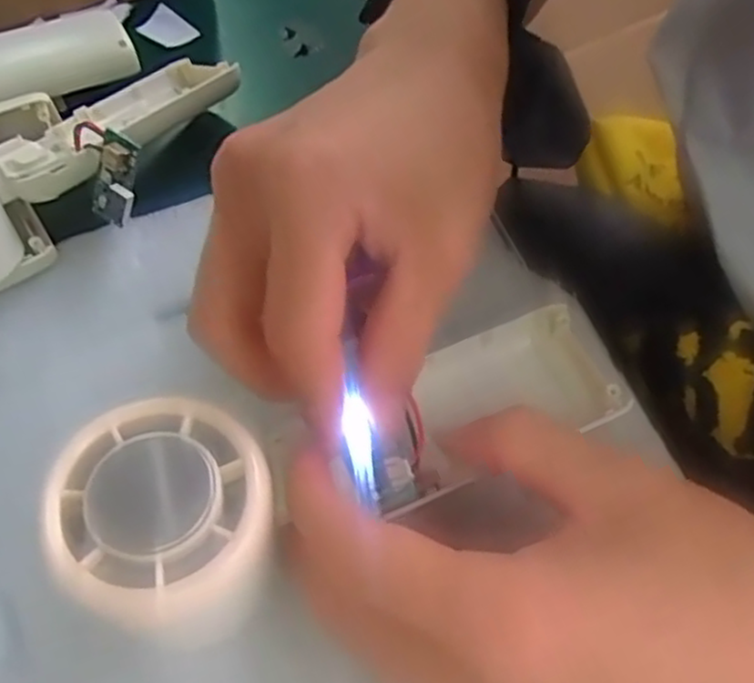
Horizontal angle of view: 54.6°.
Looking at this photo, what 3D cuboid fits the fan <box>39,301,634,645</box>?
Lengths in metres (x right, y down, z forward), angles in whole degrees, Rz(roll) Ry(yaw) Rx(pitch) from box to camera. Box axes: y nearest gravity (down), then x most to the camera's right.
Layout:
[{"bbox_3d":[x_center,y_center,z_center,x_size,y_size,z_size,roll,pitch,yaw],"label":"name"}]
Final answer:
[{"bbox_3d":[-0.002,0.028,0.206,0.167,0.027,0.058,-15,57,-29],"label":"fan"}]

